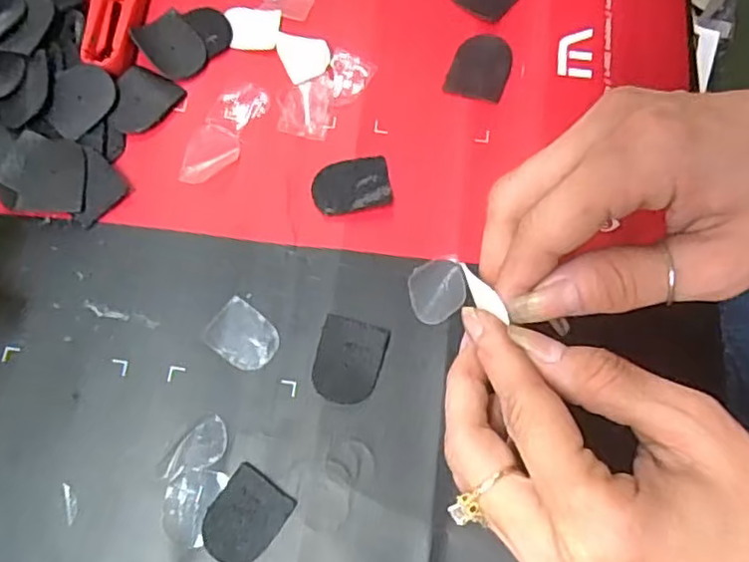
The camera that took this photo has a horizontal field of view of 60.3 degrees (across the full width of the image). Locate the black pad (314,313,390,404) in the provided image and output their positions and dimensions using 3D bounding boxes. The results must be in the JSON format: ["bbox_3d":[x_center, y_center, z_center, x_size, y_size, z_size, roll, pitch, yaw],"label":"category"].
[{"bbox_3d":[-0.011,0.032,0.266,0.027,0.004,0.034,15,74,5],"label":"black pad"}]

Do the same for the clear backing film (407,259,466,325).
[{"bbox_3d":[0.027,0.004,0.273,0.023,0.004,0.027,-14,69,3],"label":"clear backing film"}]

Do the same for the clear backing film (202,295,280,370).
[{"bbox_3d":[-0.055,0.023,0.271,0.029,0.004,0.023,36,77,11],"label":"clear backing film"}]

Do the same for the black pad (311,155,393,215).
[{"bbox_3d":[-0.011,-0.043,0.288,0.034,0.004,0.026,-10,74,-2],"label":"black pad"}]

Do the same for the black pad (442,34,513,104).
[{"bbox_3d":[0.050,-0.101,0.304,0.027,0.004,0.033,18,75,6],"label":"black pad"}]

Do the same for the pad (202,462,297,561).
[{"bbox_3d":[-0.051,0.092,0.250,0.027,0.004,0.034,35,77,10],"label":"pad"}]

